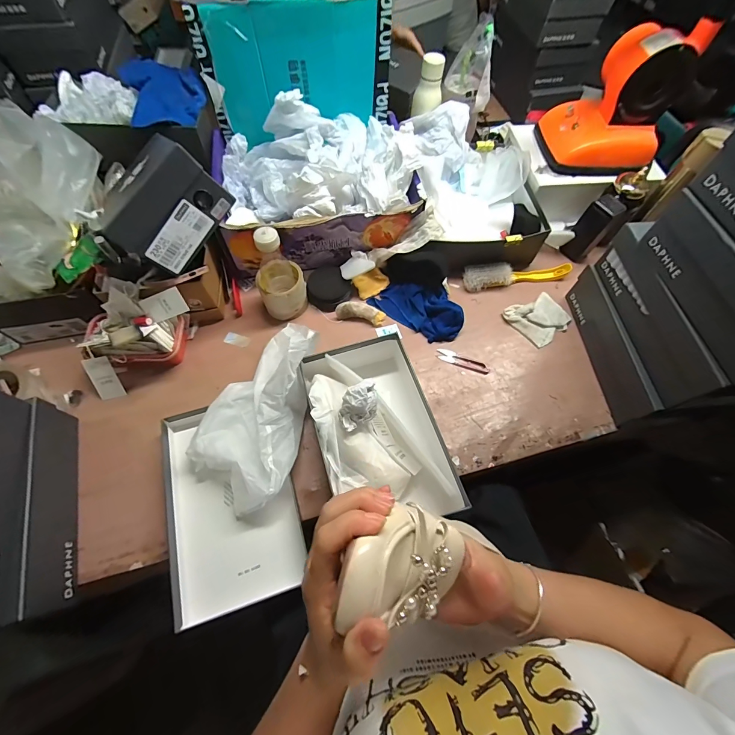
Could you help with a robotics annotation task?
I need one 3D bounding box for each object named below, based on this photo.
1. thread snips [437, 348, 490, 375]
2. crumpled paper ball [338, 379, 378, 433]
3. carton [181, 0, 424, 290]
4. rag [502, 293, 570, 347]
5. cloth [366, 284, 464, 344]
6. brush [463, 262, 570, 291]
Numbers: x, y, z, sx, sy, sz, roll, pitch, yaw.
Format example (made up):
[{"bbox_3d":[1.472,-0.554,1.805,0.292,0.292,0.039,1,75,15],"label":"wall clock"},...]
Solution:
[{"bbox_3d":[0.185,-0.011,0.668,0.102,0.005,0.025,22,65,9],"label":"thread snips"},{"bbox_3d":[-0.013,0.057,0.520,0.066,0.054,0.049,-27,67,-14],"label":"crumpled paper ball"},{"bbox_3d":[-0.112,-0.429,0.666,0.373,0.305,0.331,-11,65,-6],"label":"carton"},{"bbox_3d":[0.356,-0.104,0.711,0.110,0.023,0.102,-31,68,-15],"label":"rag"},{"bbox_3d":[0.111,-0.131,0.703,0.188,0.042,0.108,36,68,15],"label":"cloth"},{"bbox_3d":[0.325,-0.202,0.745,0.228,0.034,0.054,0,64,-1],"label":"brush"}]

